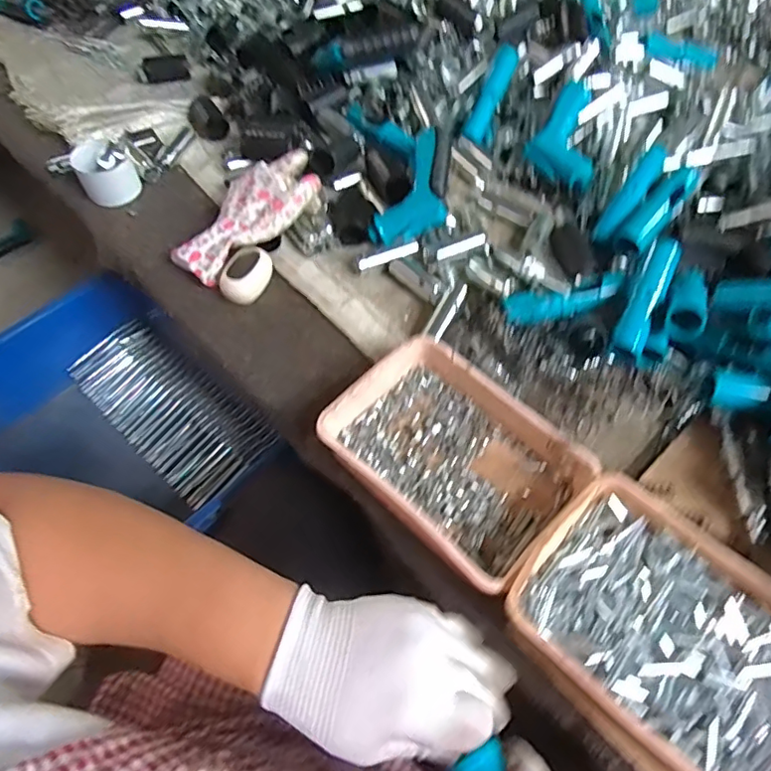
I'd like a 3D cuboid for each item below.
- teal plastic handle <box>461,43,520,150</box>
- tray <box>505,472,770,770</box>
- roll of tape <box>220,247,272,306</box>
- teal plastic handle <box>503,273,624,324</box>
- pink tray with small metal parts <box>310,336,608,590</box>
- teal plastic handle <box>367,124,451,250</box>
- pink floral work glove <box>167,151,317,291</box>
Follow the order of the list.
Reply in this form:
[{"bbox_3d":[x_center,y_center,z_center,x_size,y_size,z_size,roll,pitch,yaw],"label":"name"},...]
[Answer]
[{"bbox_3d":[0.140,-0.378,0.726,0.036,0.023,0.134,22,90,14],"label":"teal plastic handle"},{"bbox_3d":[0.199,0.172,0.385,0.201,0.046,0.147,39,65,22],"label":"tray"},{"bbox_3d":[-0.145,-0.115,0.586,0.037,0.033,0.064,20,60,13],"label":"roll of tape"},{"bbox_3d":[0.171,-0.078,0.530,0.110,0.033,0.027,-10,58,-6],"label":"teal plastic handle"},{"bbox_3d":[0.059,0.054,0.465,0.194,0.042,0.145,40,66,23],"label":"pink tray with small metal parts"},{"bbox_3d":[0.039,-0.211,0.615,0.073,0.027,0.135,24,92,15],"label":"teal plastic handle"},{"bbox_3d":[-0.150,-0.188,0.606,0.089,0.021,0.179,39,79,22],"label":"pink floral work glove"}]

